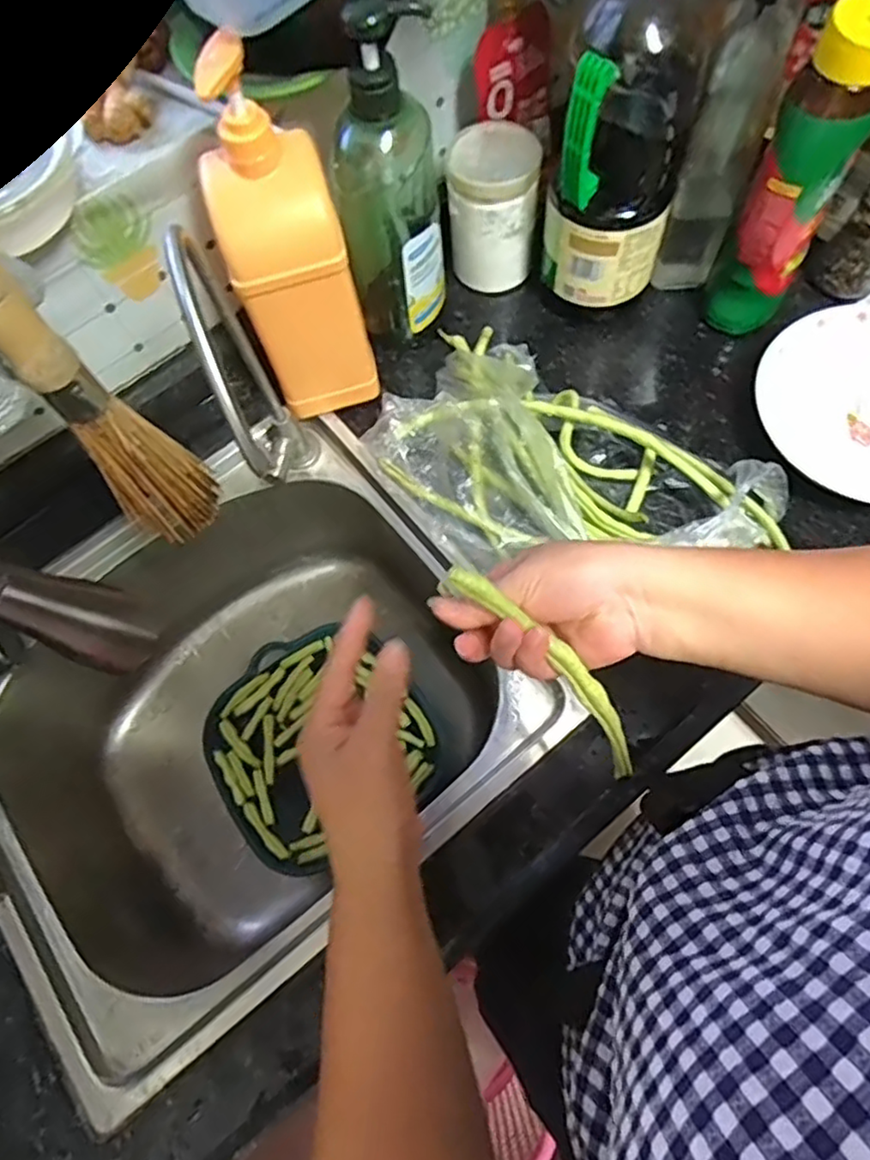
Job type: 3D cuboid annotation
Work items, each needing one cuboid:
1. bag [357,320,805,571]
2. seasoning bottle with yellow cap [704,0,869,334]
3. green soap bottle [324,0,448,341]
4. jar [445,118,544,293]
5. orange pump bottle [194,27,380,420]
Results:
[{"bbox_3d":[0.103,-0.093,0.553,0.320,0.070,0.199,41,75,14],"label":"bag"},{"bbox_3d":[0.286,-0.308,0.532,0.067,0.250,0.065,20,71,8],"label":"seasoning bottle with yellow cap"},{"bbox_3d":[-0.035,-0.326,0.532,0.081,0.255,0.089,2,70,1],"label":"green soap bottle"},{"bbox_3d":[0.055,-0.353,0.632,0.083,0.125,0.081,0,70,0],"label":"jar"},{"bbox_3d":[-0.110,-0.242,0.518,0.093,0.281,0.074,-18,71,-6],"label":"orange pump bottle"}]

